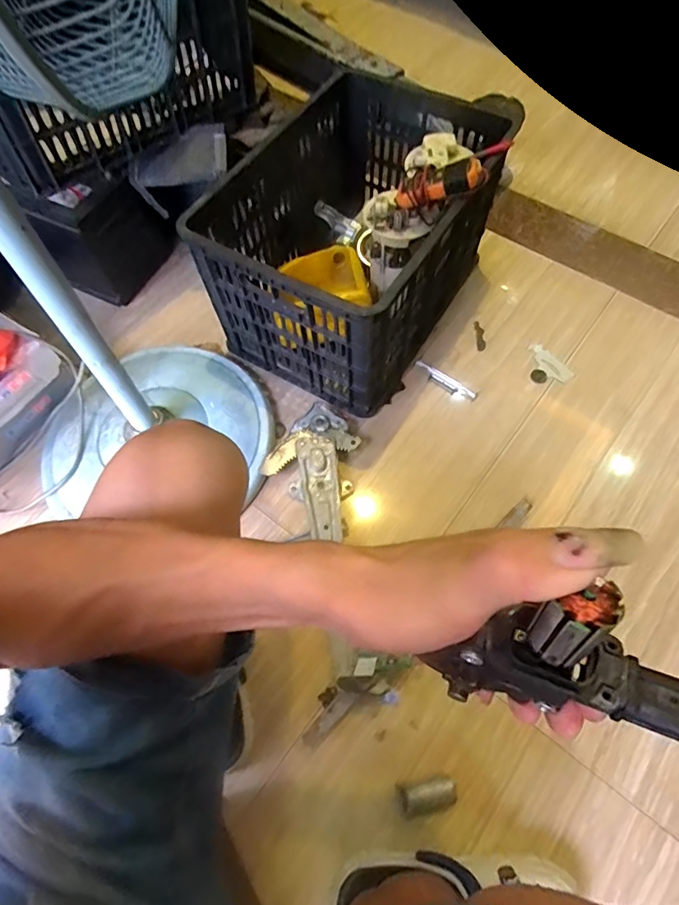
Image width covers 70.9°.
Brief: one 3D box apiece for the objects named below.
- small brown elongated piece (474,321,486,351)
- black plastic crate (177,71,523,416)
[{"bbox_3d":[0.278,-0.230,0.942,0.018,0.004,0.073,-1,64,3],"label":"small brown elongated piece"},{"bbox_3d":[0.038,-0.382,0.862,0.346,0.299,0.508,28,69,16],"label":"black plastic crate"}]

